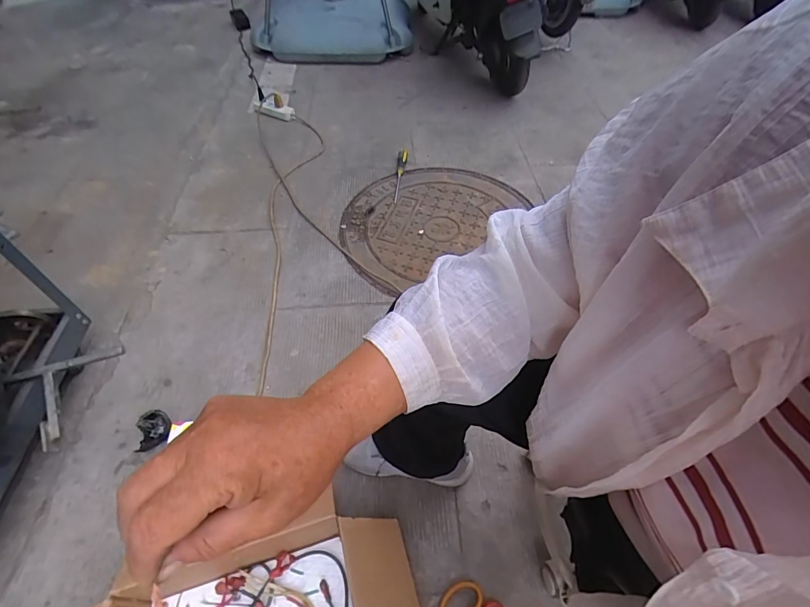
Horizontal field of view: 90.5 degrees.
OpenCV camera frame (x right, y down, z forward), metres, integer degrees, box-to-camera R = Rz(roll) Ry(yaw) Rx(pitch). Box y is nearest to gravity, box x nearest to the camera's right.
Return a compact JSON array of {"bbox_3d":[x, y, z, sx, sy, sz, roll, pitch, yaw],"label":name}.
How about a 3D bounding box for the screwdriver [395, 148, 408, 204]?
[{"bbox_3d":[-0.012,-0.429,1.334,0.034,0.028,0.251,2,52,1],"label":"screwdriver"}]

